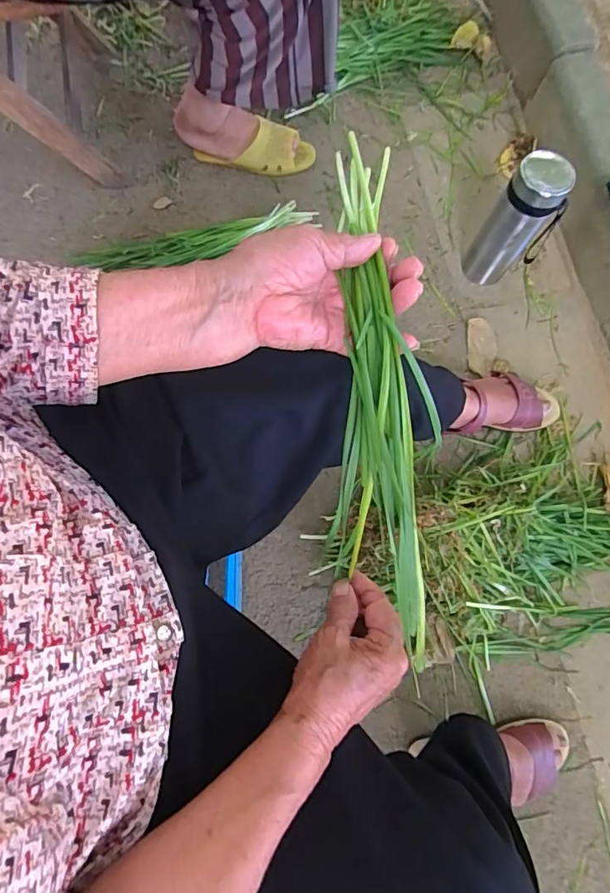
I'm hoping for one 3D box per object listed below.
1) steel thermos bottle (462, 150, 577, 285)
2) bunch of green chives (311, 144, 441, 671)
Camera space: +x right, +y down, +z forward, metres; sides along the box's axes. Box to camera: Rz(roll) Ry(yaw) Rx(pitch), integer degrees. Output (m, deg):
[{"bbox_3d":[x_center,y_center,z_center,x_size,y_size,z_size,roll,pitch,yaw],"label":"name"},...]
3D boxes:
[{"bbox_3d":[0.369,-0.381,0.838,0.103,0.220,0.108,39,77,7],"label":"steel thermos bottle"},{"bbox_3d":[0.047,-0.033,0.351,0.061,0.069,0.340,-4,92,-2],"label":"bunch of green chives"}]

